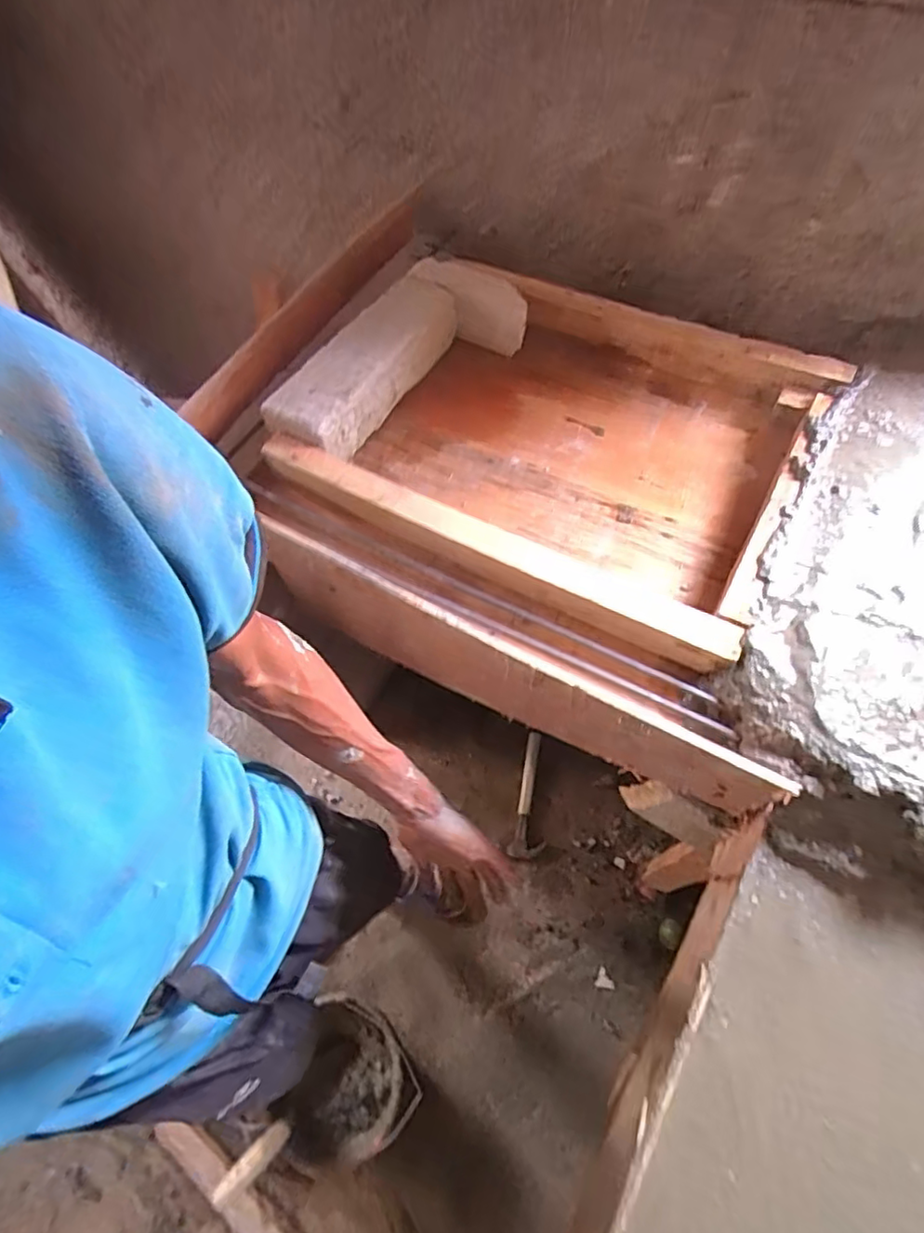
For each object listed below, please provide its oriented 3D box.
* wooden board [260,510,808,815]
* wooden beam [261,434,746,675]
[{"bbox_3d":[0.029,0.060,0.611,0.540,0.192,0.018,25,67,17],"label":"wooden board"},{"bbox_3d":[0.022,-0.070,0.620,0.524,0.062,0.045,25,67,17],"label":"wooden beam"}]

